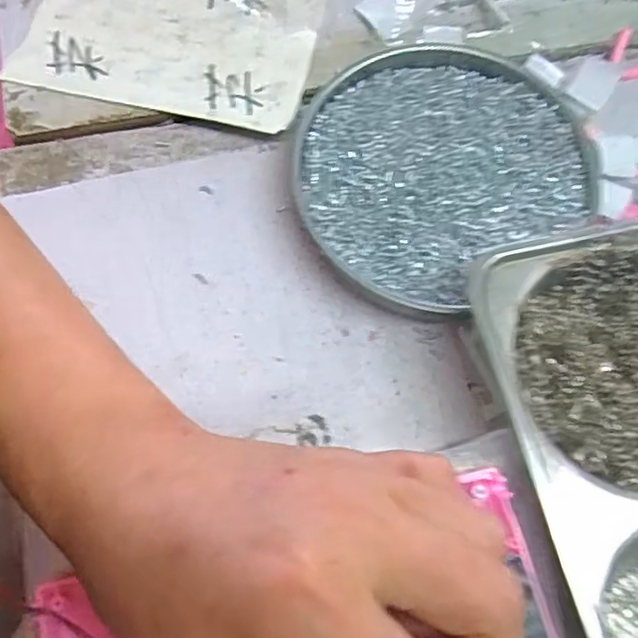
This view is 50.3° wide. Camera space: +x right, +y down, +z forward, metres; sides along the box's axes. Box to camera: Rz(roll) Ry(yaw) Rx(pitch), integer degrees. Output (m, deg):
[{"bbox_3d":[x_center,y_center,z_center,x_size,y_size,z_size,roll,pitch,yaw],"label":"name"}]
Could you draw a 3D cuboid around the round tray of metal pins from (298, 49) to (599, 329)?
[{"bbox_3d":[0.053,-0.071,0.321,0.130,0.018,0.120,0,70,-1],"label":"round tray of metal pins"}]

